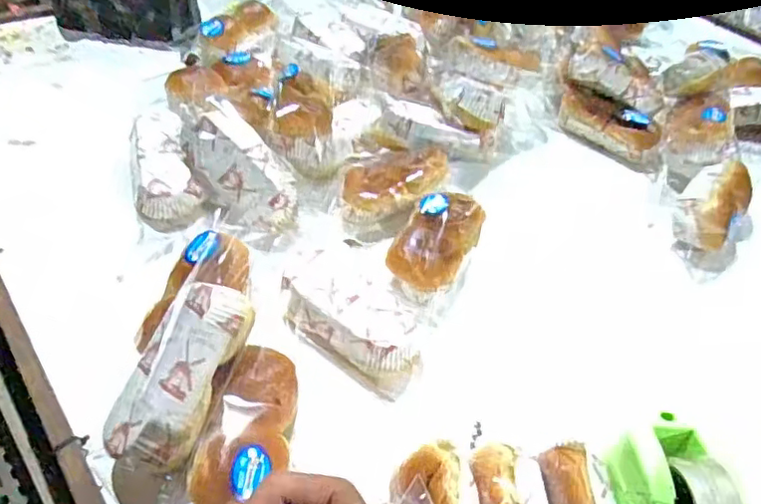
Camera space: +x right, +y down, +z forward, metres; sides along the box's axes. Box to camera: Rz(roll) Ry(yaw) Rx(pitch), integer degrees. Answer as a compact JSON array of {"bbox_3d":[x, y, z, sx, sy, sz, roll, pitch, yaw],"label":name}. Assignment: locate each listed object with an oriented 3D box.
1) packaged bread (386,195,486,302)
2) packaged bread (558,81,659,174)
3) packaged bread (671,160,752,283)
[{"bbox_3d":[0.057,-0.004,0.626,0.070,0.053,0.141,24,48,15],"label":"packaged bread"},{"bbox_3d":[0.317,-0.175,0.820,0.154,0.058,0.062,36,52,24],"label":"packaged bread"},{"bbox_3d":[0.386,-0.043,0.693,0.086,0.065,0.136,35,52,24],"label":"packaged bread"}]

